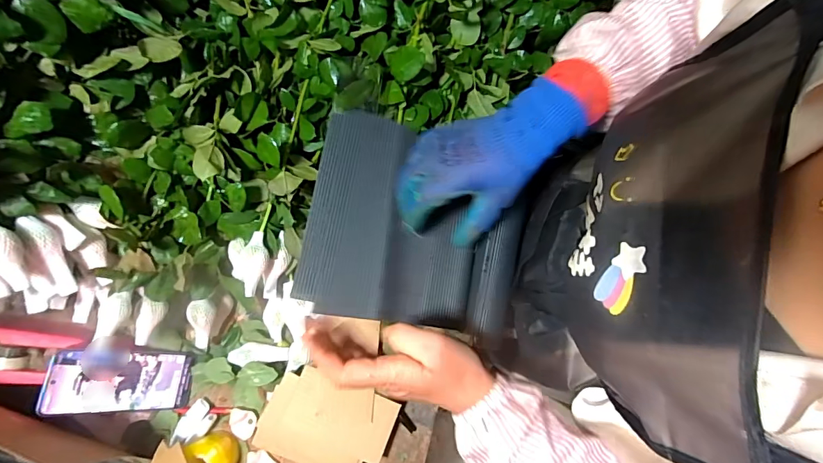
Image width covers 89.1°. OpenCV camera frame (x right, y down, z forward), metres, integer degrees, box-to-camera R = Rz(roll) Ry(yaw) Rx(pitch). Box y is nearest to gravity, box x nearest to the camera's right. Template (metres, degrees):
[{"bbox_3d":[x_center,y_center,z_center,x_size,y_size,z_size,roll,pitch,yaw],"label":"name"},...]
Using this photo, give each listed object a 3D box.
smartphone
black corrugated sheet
[{"bbox_3d":[-0.368,0.192,0.540,0.016,0.160,0.076,0,76,41],"label":"smartphone"},{"bbox_3d":[0.014,-0.001,0.475,0.248,0.042,0.206,13,81,-21],"label":"black corrugated sheet"}]

